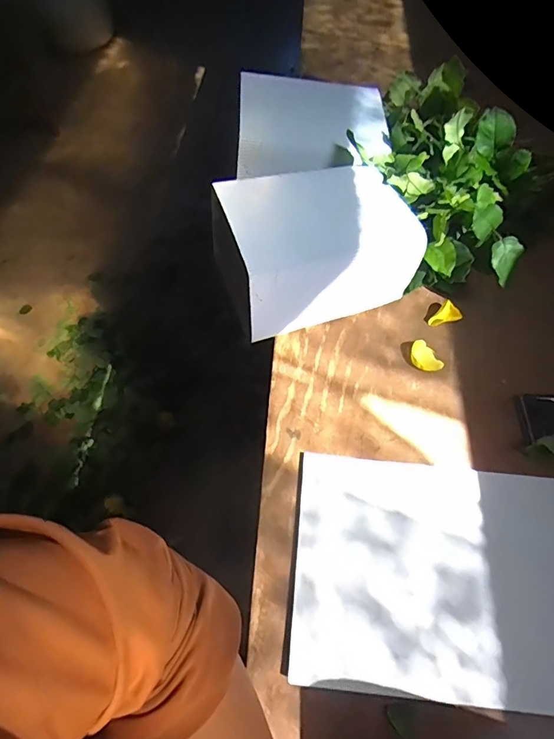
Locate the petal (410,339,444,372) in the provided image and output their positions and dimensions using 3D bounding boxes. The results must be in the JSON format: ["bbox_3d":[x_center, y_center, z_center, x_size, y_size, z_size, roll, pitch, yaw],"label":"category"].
[{"bbox_3d":[0.185,-0.014,0.564,0.043,0.013,0.032,38,67,21],"label":"petal"}]

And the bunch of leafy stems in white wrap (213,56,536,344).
[{"bbox_3d":[0.134,-0.232,0.619,0.429,0.136,0.330,-9,60,-4],"label":"bunch of leafy stems in white wrap"}]

